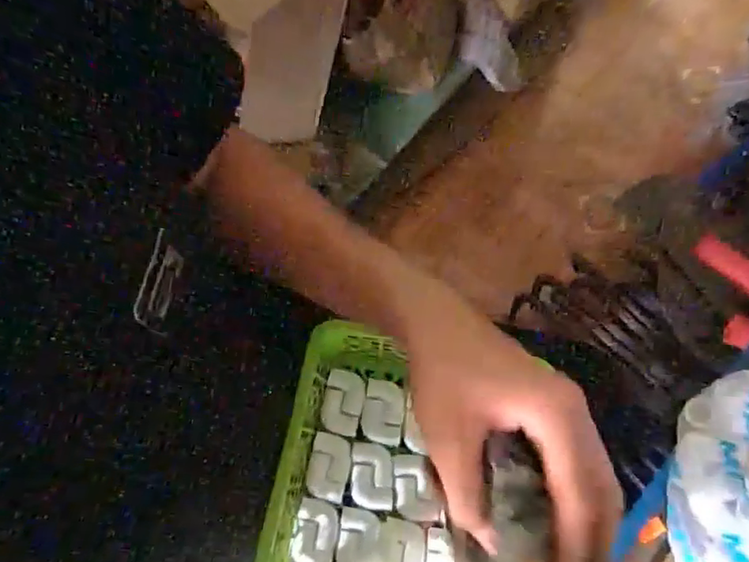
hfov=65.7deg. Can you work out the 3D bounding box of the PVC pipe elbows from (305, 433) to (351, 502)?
[{"bbox_3d":[-0.042,0.171,0.534,0.038,0.012,0.057,9,76,4],"label":"PVC pipe elbows"}]

